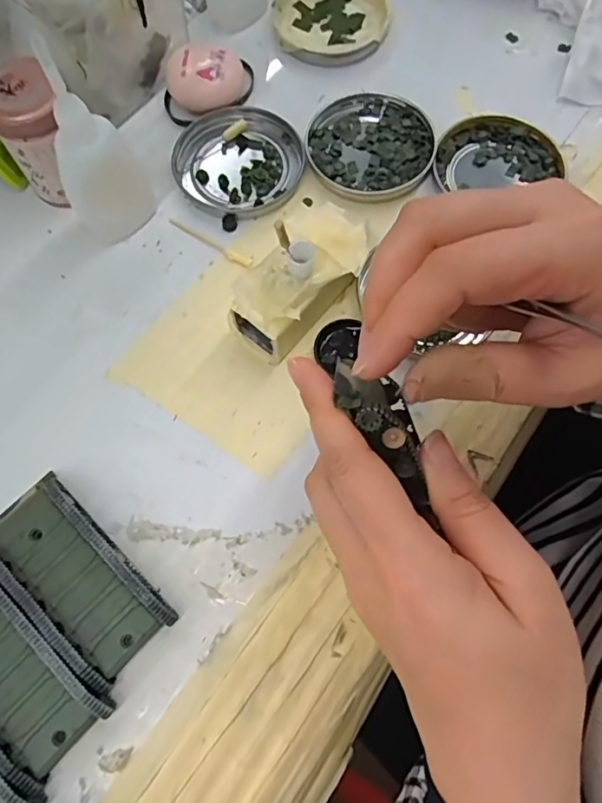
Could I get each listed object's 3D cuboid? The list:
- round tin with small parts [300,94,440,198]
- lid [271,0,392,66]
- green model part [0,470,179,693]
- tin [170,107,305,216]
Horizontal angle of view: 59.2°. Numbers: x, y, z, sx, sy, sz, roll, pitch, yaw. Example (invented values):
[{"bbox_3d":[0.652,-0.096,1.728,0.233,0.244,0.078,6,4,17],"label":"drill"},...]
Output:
[{"bbox_3d":[0.043,-0.162,0.332,0.078,0.008,0.081,0,71,0],"label":"round tin with small parts"},{"bbox_3d":[0.021,-0.268,0.370,0.080,0.012,0.080,0,71,0],"label":"lid"},{"bbox_3d":[-0.106,0.080,0.247,0.095,0.020,0.044,42,77,13],"label":"green model part"},{"bbox_3d":[-0.040,-0.150,0.330,0.079,0.007,0.076,0,71,0],"label":"tin"}]

